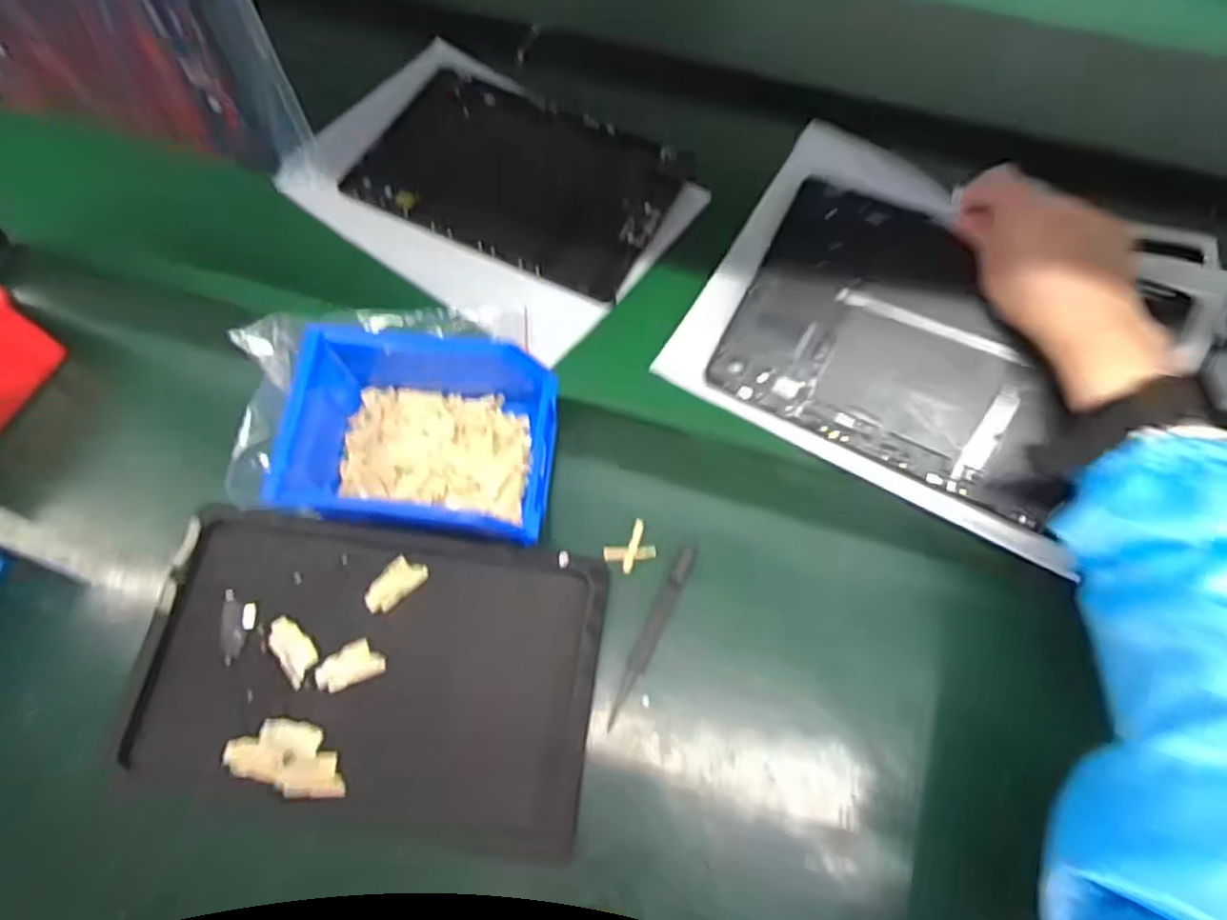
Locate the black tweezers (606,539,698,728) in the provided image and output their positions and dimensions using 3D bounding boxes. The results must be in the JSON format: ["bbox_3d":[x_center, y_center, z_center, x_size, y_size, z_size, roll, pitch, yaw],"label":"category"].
[{"bbox_3d":[0.022,0.099,0.409,0.012,0.013,0.112,25,69,9],"label":"black tweezers"}]

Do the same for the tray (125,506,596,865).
[{"bbox_3d":[-0.133,0.113,0.391,0.246,0.027,0.155,7,67,2],"label":"tray"}]

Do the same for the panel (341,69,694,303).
[{"bbox_3d":[-0.076,-0.226,0.557,0.245,0.012,0.158,25,69,10],"label":"panel"}]

